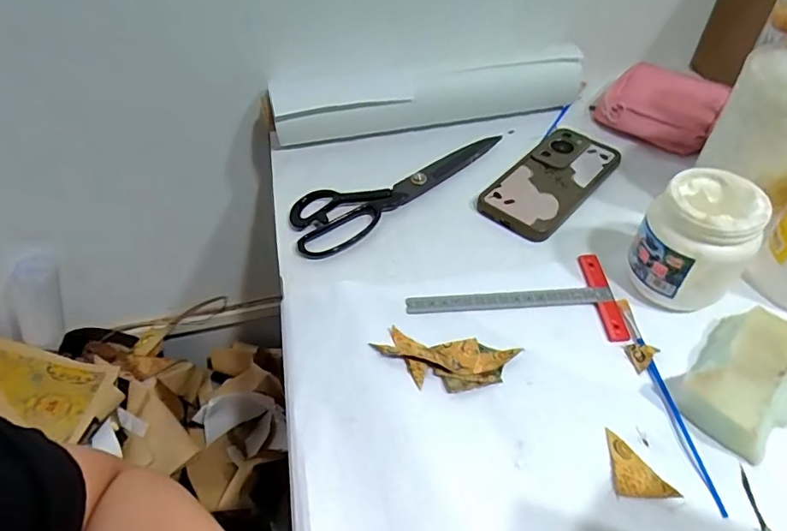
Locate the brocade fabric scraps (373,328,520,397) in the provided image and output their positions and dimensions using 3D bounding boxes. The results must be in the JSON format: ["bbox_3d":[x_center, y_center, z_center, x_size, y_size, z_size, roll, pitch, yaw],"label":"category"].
[{"bbox_3d":[0.039,0.070,0.378,0.100,0.015,0.045,2,49,6],"label":"brocade fabric scraps"}]

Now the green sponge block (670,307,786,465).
[{"bbox_3d":[0.246,0.077,0.353,0.102,0.028,0.064,-36,55,-24],"label":"green sponge block"}]

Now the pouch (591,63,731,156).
[{"bbox_3d":[0.290,-0.175,0.564,0.125,0.032,0.085,29,57,26],"label":"pouch"}]

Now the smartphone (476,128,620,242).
[{"bbox_3d":[0.159,-0.088,0.513,0.077,0.011,0.166,35,59,29],"label":"smartphone"}]

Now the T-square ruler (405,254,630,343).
[{"bbox_3d":[0.098,0.032,0.416,0.169,0.005,0.084,-7,49,-2],"label":"T-square ruler"}]

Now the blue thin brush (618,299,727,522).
[{"bbox_3d":[0.193,0.090,0.361,0.009,0.007,0.164,-5,49,0],"label":"blue thin brush"}]

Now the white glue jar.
[{"bbox_3d":[0.233,-0.018,0.393,0.075,0.092,0.074,-2,49,2],"label":"white glue jar"}]

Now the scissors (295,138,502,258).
[{"bbox_3d":[0.006,-0.084,0.515,0.243,0.014,0.074,-29,53,-20],"label":"scissors"}]

